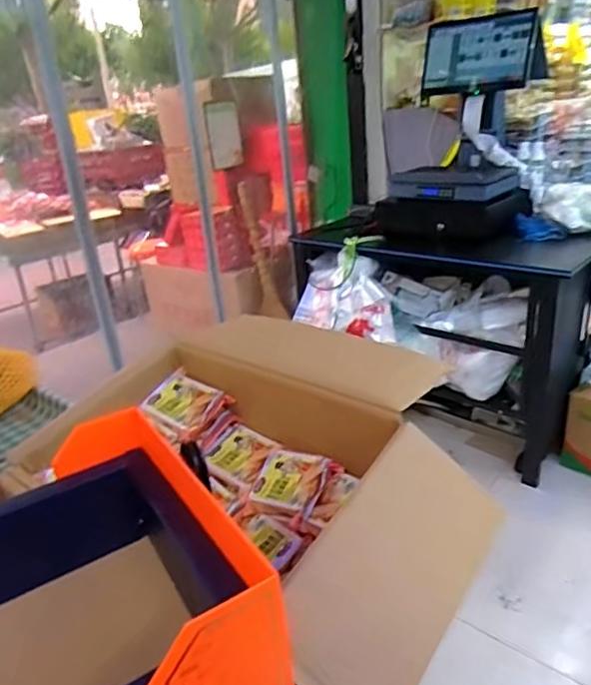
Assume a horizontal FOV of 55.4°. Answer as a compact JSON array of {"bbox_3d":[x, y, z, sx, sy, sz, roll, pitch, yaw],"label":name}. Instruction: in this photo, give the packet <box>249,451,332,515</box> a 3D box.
[{"bbox_3d":[-0.005,0.177,0.719,0.095,0.018,0.083,4,42,35],"label":"packet"}]

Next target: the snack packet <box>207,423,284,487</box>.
[{"bbox_3d":[-0.073,0.158,0.784,0.086,0.019,0.078,21,50,39],"label":"snack packet"}]

